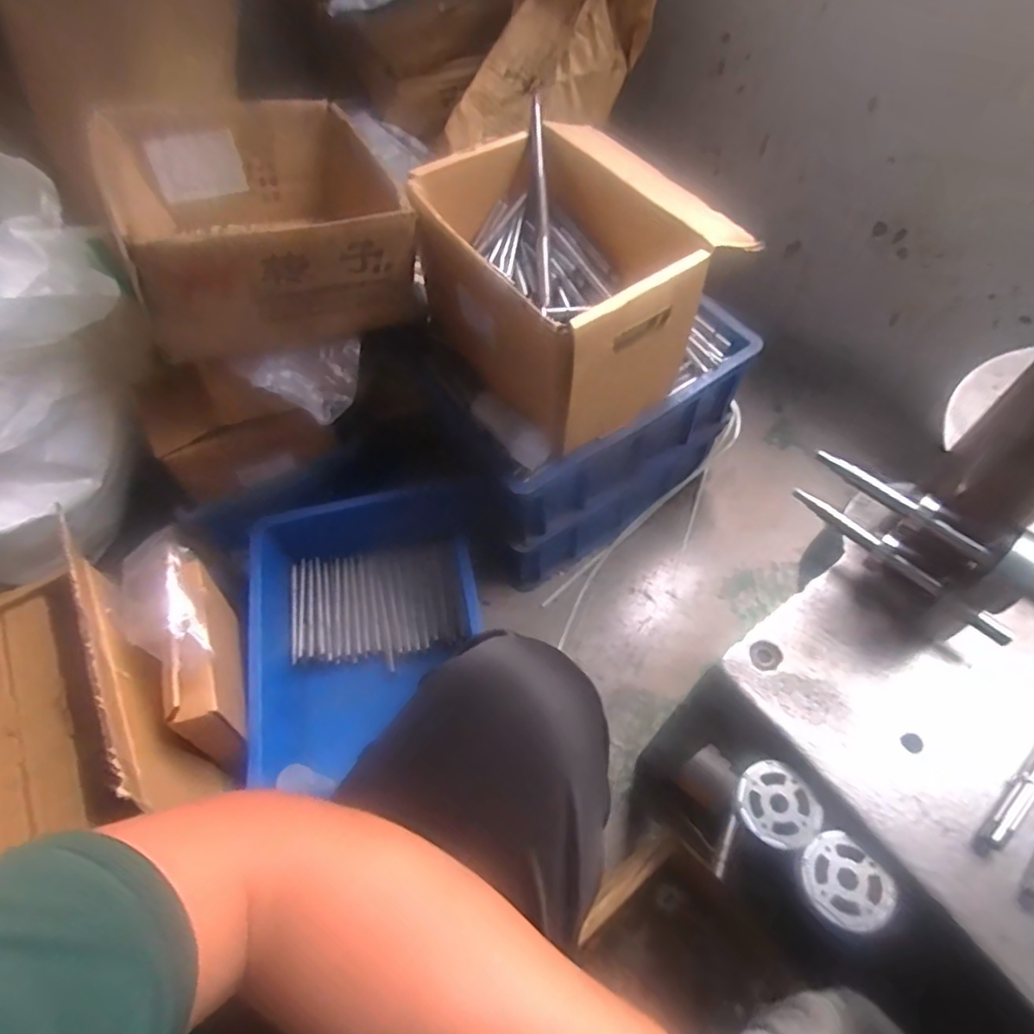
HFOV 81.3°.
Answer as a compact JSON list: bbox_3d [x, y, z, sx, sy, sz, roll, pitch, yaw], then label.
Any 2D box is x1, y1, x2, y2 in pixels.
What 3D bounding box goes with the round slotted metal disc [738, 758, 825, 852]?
[{"bbox_3d":[0.173,0.191,0.400,0.051,0.012,0.051,-1,59,2],"label":"round slotted metal disc"}]

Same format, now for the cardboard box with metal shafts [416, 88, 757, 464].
[{"bbox_3d":[0.057,-0.282,0.709,0.265,0.176,0.318,-29,62,-14],"label":"cardboard box with metal shafts"}]

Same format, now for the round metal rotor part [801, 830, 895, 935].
[{"bbox_3d":[0.203,0.225,0.371,0.045,0.006,0.051,-32,63,-15],"label":"round metal rotor part"}]

